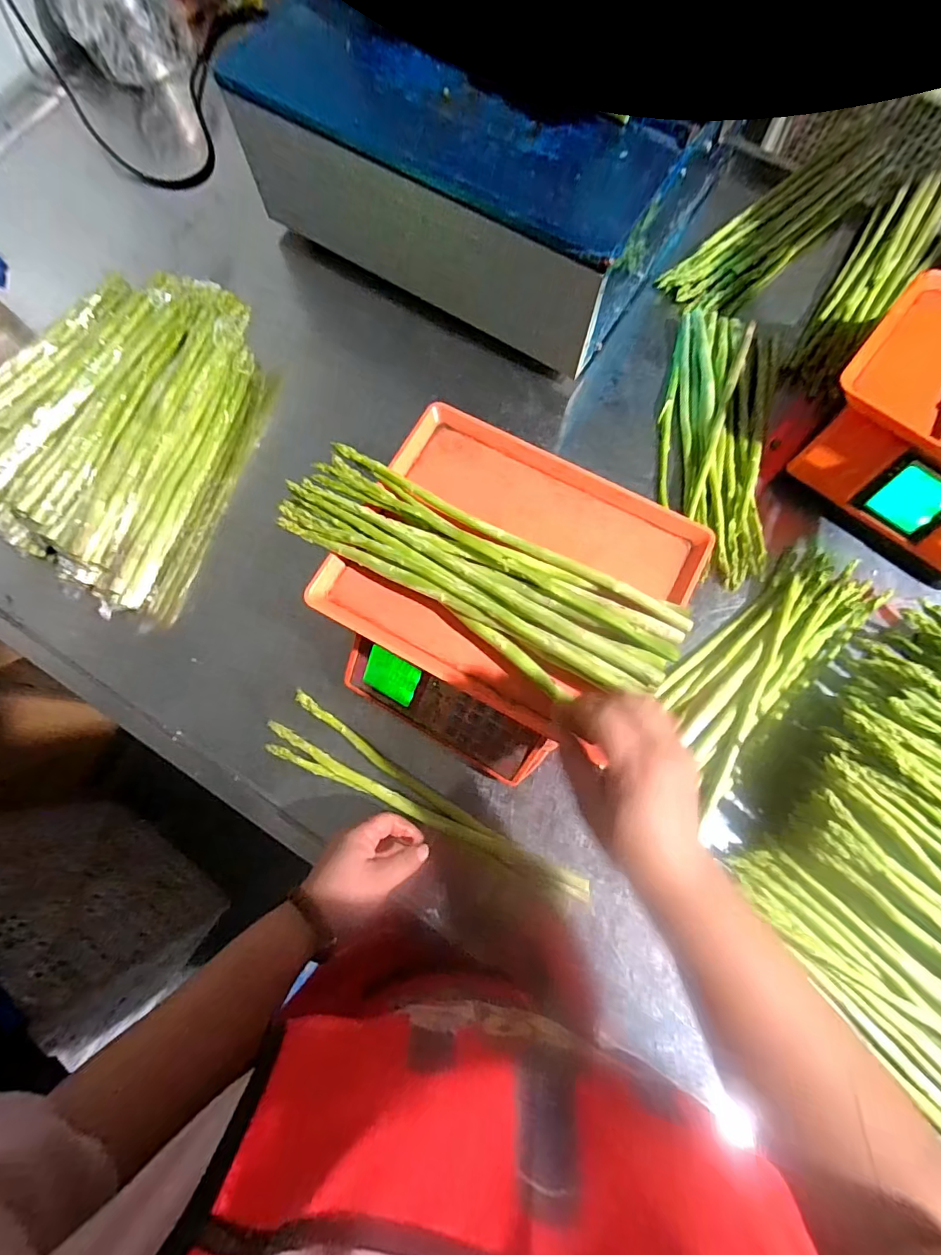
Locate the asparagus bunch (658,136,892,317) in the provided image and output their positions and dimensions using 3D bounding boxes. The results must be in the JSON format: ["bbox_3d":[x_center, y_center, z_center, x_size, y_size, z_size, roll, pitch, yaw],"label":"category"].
[{"bbox_3d":[0.414,-0.549,0.672,0.355,0.044,0.101,-41,80,-9],"label":"asparagus bunch"}]

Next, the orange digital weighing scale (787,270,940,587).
[{"bbox_3d":[0.541,-0.216,0.538,0.284,0.106,0.269,44,80,10],"label":"orange digital weighing scale"}]

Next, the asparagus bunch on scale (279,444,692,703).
[{"bbox_3d":[0.002,-0.046,0.426,0.347,0.032,0.107,27,78,9],"label":"asparagus bunch on scale"}]

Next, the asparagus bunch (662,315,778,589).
[{"bbox_3d":[0.297,-0.228,0.597,0.123,0.020,0.346,11,76,3],"label":"asparagus bunch"}]

